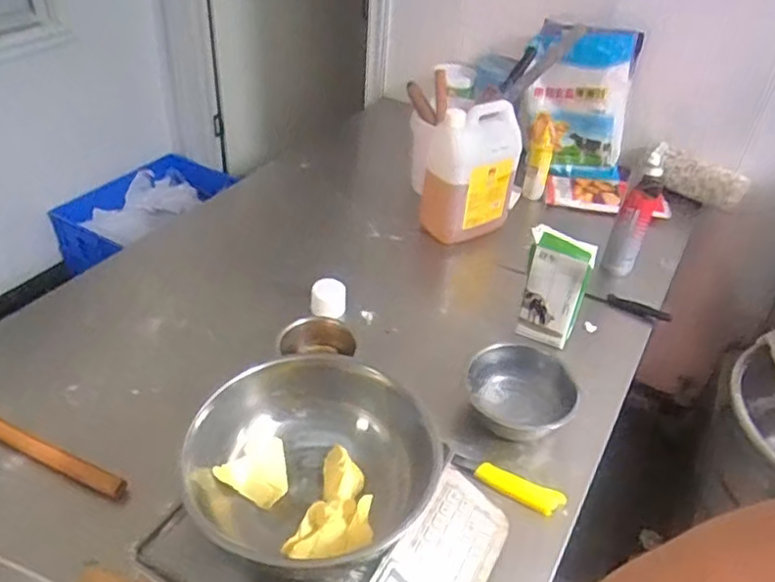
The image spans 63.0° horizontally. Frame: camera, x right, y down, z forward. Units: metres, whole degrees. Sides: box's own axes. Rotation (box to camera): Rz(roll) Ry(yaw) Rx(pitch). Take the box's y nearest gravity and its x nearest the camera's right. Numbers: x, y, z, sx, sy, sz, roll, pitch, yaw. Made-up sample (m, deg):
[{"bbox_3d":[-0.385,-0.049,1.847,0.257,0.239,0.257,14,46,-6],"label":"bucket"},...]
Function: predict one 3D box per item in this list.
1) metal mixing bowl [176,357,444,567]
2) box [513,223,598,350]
[{"bbox_3d":[-0.088,0.211,0.752,0.287,0.104,0.270,3,38,-2],"label":"metal mixing bowl"},{"bbox_3d":[0.295,-0.004,1.132,0.109,0.215,0.049,16,40,14],"label":"box"}]

